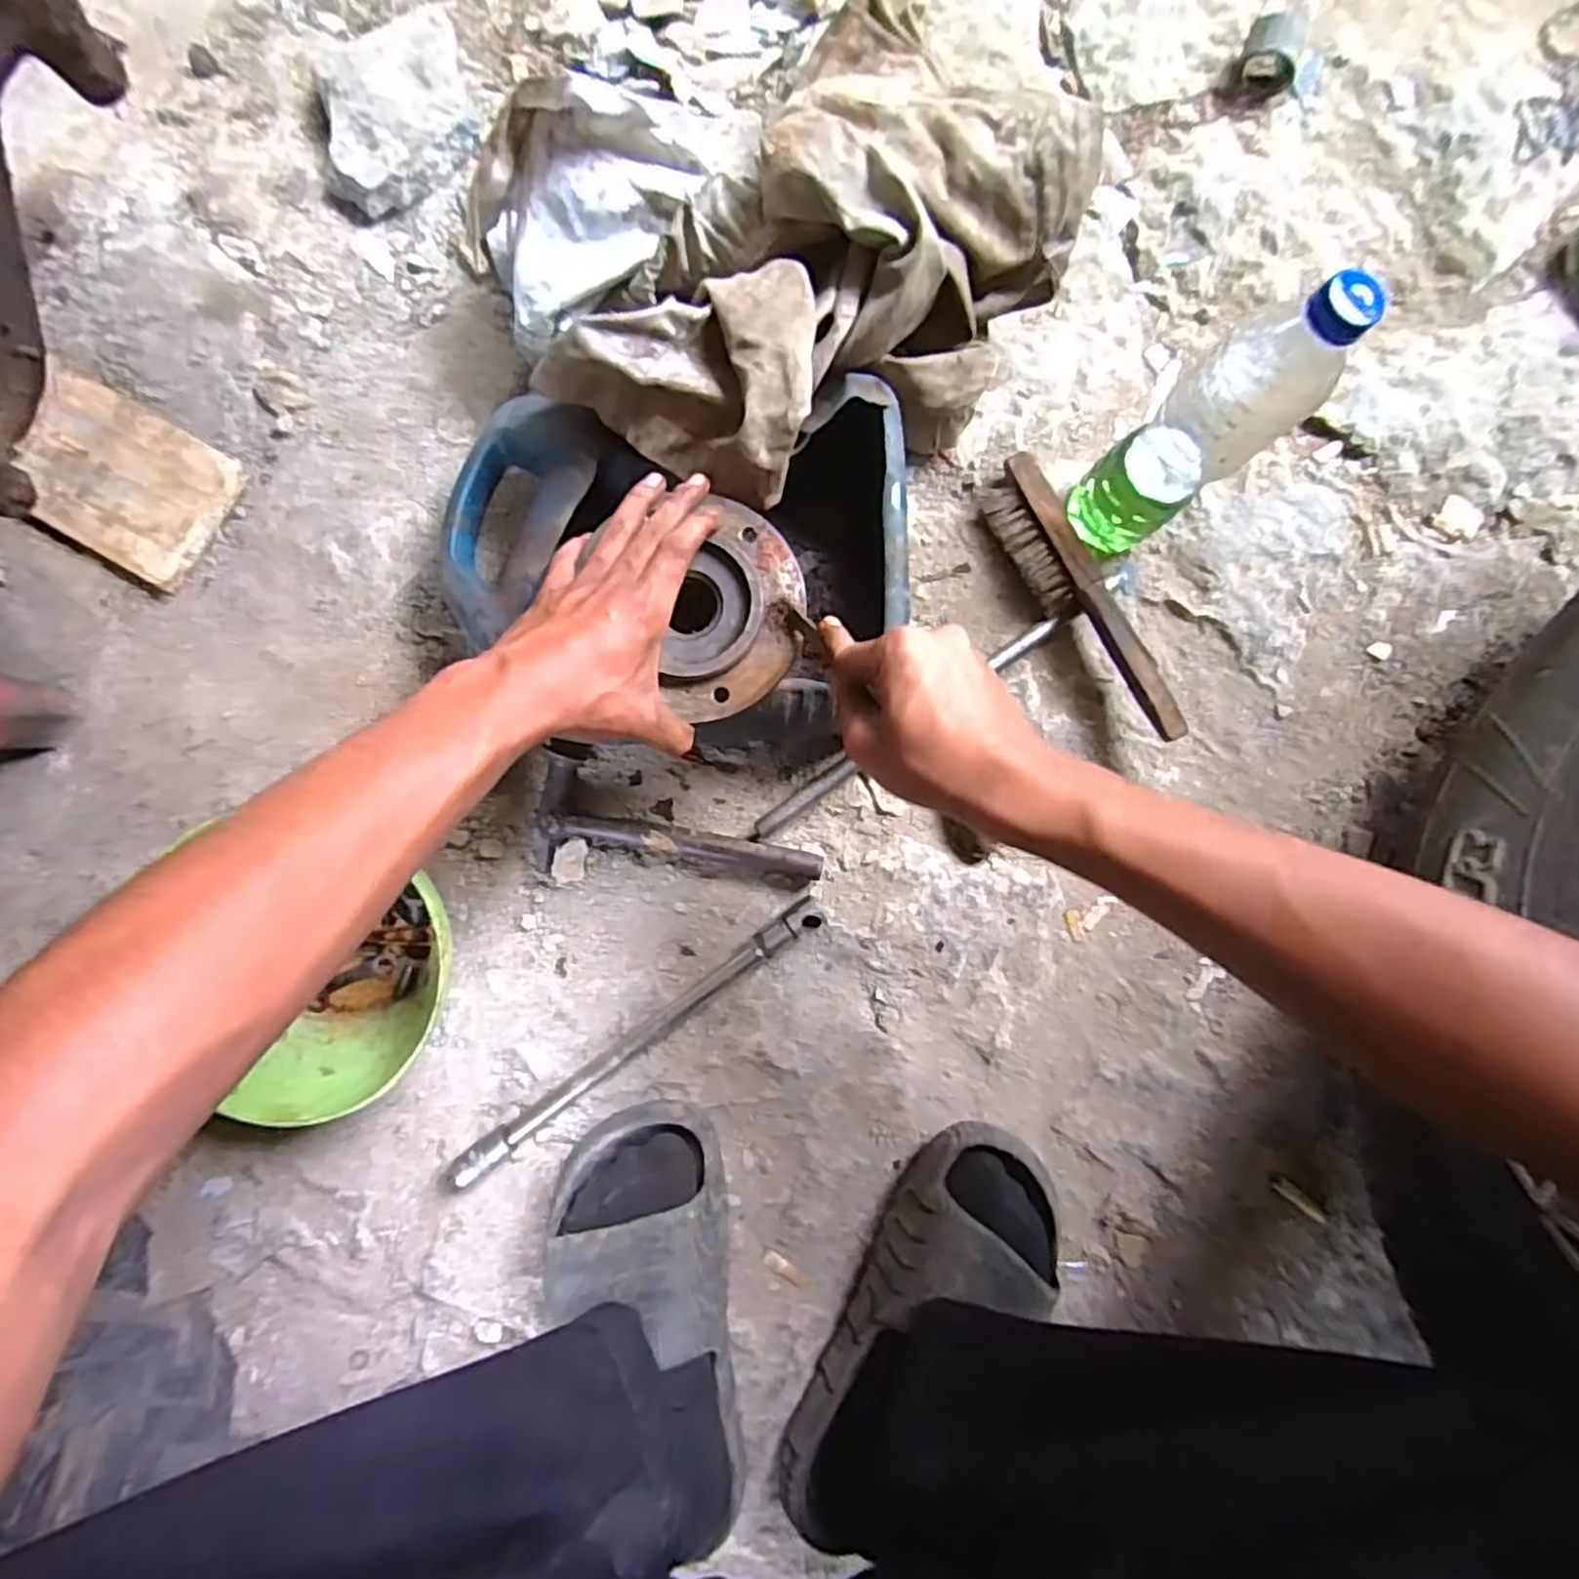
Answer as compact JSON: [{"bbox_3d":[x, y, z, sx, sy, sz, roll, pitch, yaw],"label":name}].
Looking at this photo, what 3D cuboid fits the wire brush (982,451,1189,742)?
[{"bbox_3d":[0.220,-0.140,0.554,0.052,0.060,0.229,-33,91,-4],"label":"wire brush"}]

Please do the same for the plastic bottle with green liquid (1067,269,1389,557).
[{"bbox_3d":[0.254,-0.220,0.473,0.057,0.229,0.064,-38,91,-3],"label":"plastic bottle with green liquid"}]

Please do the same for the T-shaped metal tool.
[{"bbox_3d":[-0.078,0.031,0.536,0.202,0.027,0.086,12,88,-3],"label":"T-shaped metal tool"}]

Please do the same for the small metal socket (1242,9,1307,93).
[{"bbox_3d":[0.378,-0.575,0.583,0.048,0.044,0.026,36,87,-2],"label":"small metal socket"}]

